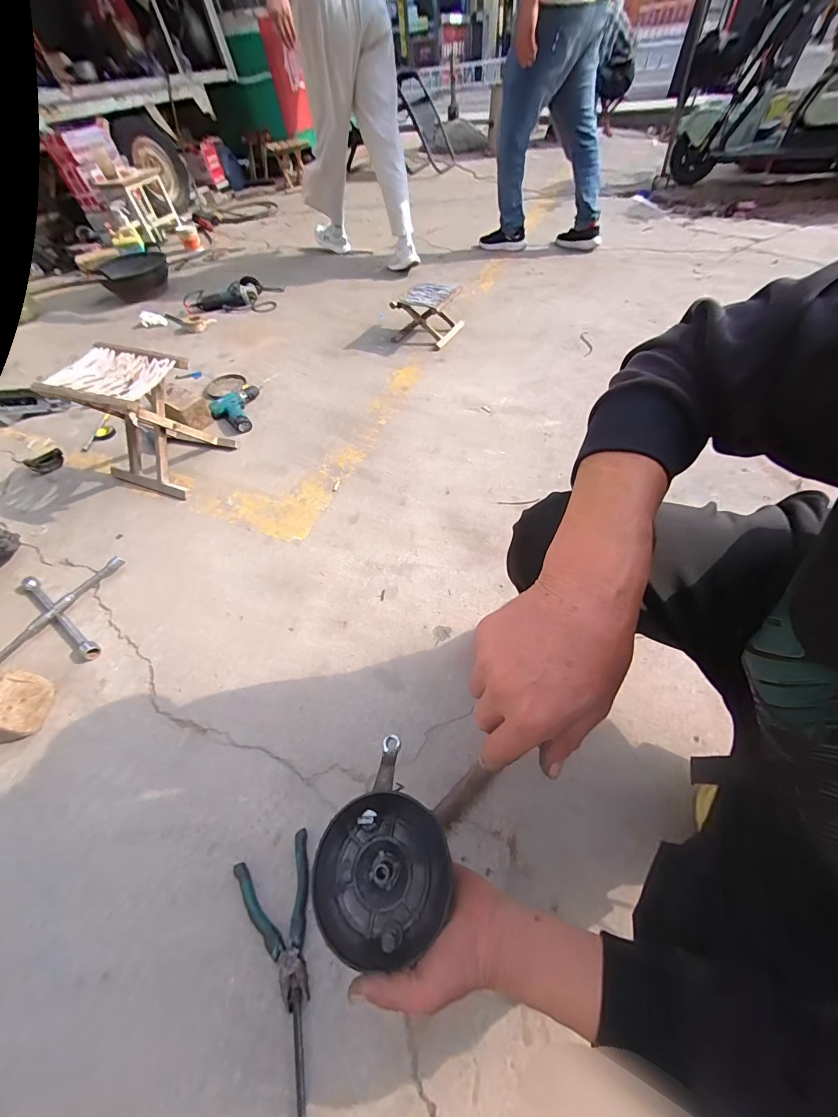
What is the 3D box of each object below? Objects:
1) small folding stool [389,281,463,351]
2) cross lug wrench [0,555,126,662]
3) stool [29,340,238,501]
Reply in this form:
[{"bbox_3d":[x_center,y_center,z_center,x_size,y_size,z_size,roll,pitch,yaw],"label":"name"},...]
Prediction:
[{"bbox_3d":[0.034,-1.010,1.553,0.229,0.164,0.241,25,60,24],"label":"small folding stool"},{"bbox_3d":[-0.864,0.129,0.902,0.252,0.034,0.252,-10,52,0],"label":"cross lug wrench"},{"bbox_3d":[-0.791,-0.392,1.079,0.322,0.308,0.254,14,56,17],"label":"stool"}]

